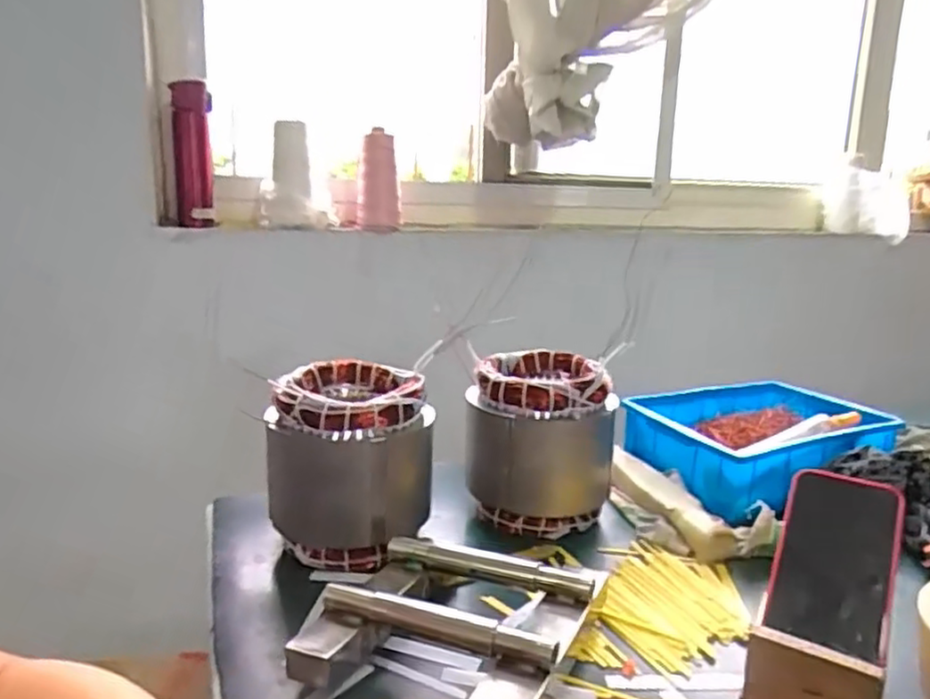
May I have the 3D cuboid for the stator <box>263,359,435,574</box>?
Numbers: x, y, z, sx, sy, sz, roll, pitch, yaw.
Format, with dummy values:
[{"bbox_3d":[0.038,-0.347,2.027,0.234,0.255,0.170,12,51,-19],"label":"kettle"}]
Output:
[{"bbox_3d":[-0.103,0.112,0.671,0.137,0.170,0.127,2,14,2],"label":"stator"}]

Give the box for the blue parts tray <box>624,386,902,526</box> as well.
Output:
[{"bbox_3d":[0.363,0.117,0.846,0.287,0.084,0.232,-5,15,-24],"label":"blue parts tray"}]

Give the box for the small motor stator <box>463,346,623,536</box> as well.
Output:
[{"bbox_3d":[0.079,0.097,0.740,0.151,0.163,0.134,3,14,6],"label":"small motor stator"}]

